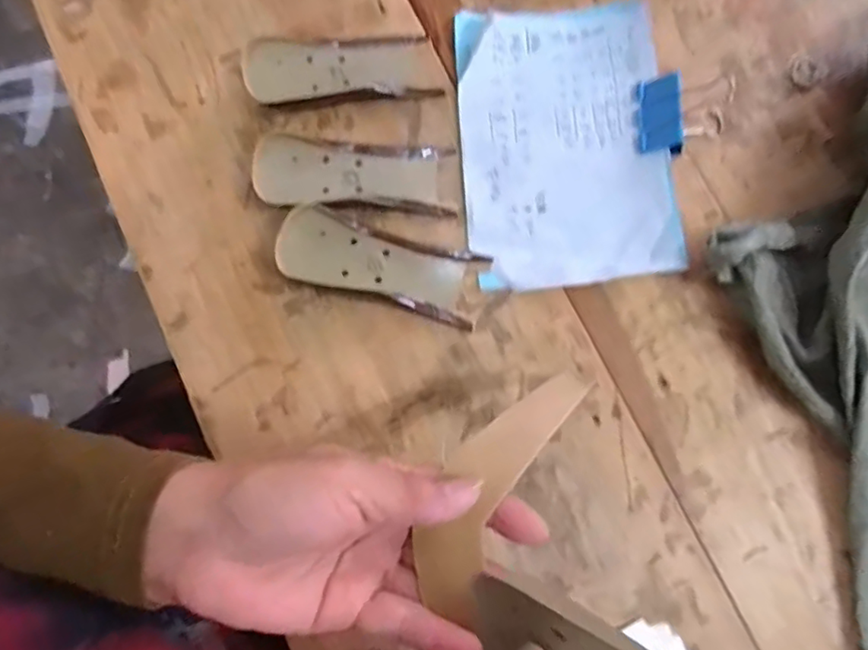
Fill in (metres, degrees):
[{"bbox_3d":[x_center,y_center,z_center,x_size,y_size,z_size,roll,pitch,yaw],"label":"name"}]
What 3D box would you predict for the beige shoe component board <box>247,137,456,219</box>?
[{"bbox_3d":[-0.048,-0.093,0.360,0.117,0.024,0.046,-2,78,-1],"label":"beige shoe component board"}]

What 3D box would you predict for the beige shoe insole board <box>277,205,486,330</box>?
[{"bbox_3d":[-0.031,-0.037,0.350,0.119,0.026,0.046,14,78,2],"label":"beige shoe insole board"}]

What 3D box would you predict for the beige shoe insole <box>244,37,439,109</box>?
[{"bbox_3d":[-0.060,-0.164,0.372,0.117,0.018,0.045,-12,78,-3],"label":"beige shoe insole"}]

